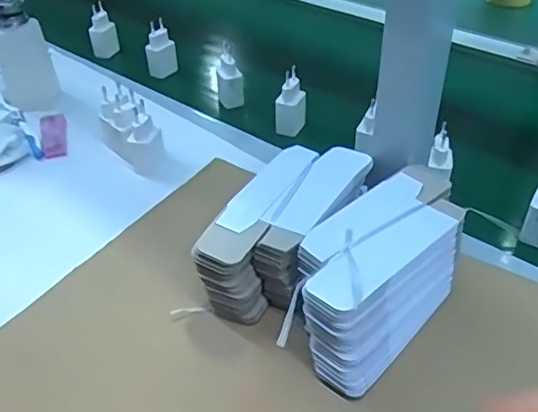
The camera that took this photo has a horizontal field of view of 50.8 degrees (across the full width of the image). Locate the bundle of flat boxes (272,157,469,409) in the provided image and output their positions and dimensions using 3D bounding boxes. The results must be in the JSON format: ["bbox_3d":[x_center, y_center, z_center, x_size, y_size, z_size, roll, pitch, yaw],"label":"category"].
[{"bbox_3d":[0.087,0.049,0.446,0.083,0.076,0.182,29,49,32],"label":"bundle of flat boxes"}]

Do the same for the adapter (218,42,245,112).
[{"bbox_3d":[-0.050,-0.167,0.748,0.031,0.095,0.024,-4,40,-2],"label":"adapter"}]

